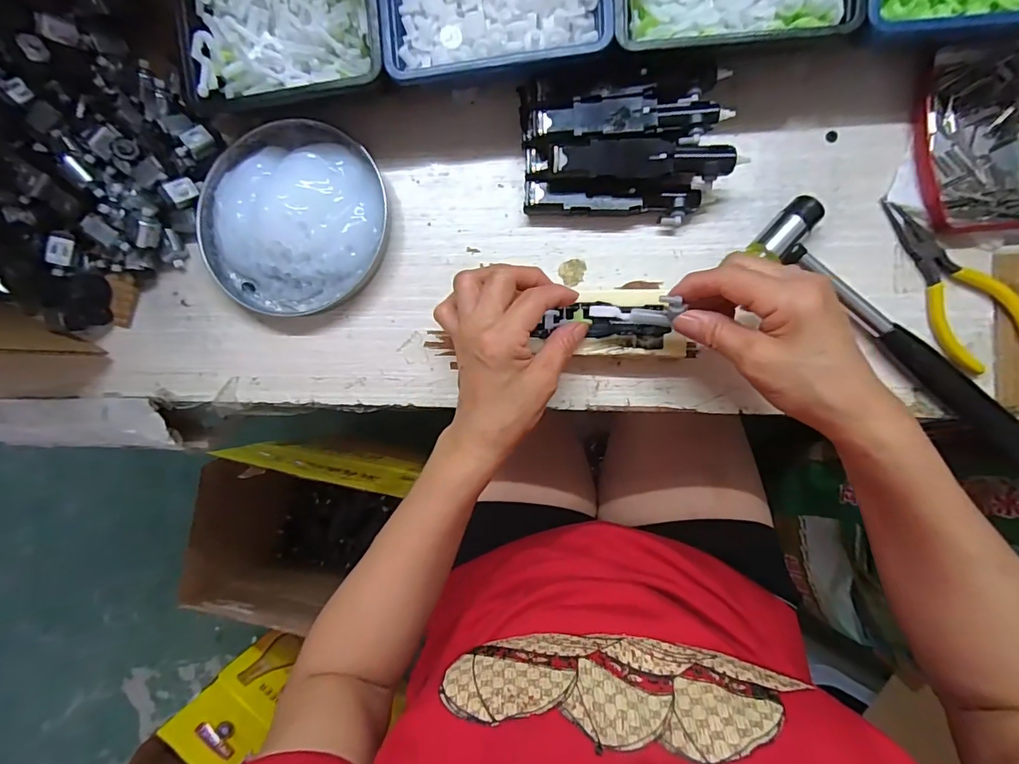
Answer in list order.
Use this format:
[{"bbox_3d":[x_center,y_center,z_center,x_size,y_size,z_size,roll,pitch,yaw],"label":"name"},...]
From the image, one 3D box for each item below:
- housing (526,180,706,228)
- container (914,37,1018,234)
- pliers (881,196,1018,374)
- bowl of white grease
[{"bbox_3d":[0.071,-0.126,0.336,0.118,0.021,0.024,6,90,6],"label":"housing"},{"bbox_3d":[0.314,-0.165,0.313,0.084,0.015,0.127,-7,88,5],"label":"container"},{"bbox_3d":[0.295,-0.071,0.311,0.050,0.009,0.123,-21,87,5],"label":"pliers"},{"bbox_3d":[-0.165,-0.124,0.356,0.142,0.030,0.139,0,89,6],"label":"bowl of white grease"}]

